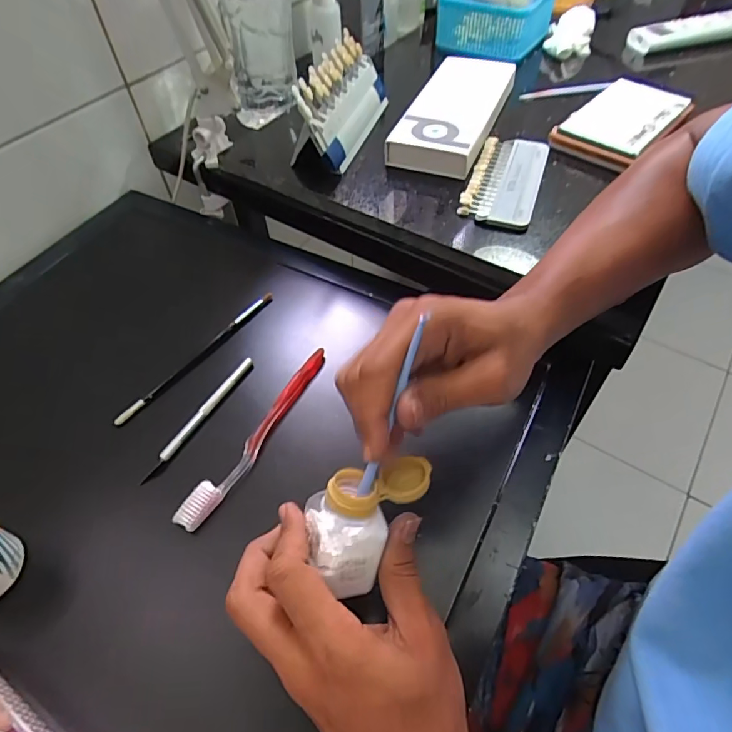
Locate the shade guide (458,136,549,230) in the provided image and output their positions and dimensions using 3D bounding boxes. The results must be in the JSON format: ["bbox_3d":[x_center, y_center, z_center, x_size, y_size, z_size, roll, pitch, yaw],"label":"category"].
[{"bbox_3d":[0.142,-0.190,0.494,0.068,0.010,0.144,16,55,14],"label":"shade guide"}]

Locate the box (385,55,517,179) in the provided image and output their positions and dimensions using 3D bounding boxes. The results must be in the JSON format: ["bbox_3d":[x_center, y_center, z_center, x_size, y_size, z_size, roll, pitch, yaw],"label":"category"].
[{"bbox_3d":[0.104,-0.294,0.555,0.093,0.030,0.213,17,55,15],"label":"box"}]

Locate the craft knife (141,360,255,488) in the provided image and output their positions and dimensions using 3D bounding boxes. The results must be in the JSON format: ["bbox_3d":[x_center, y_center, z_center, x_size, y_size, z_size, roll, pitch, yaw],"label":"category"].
[{"bbox_3d":[-0.145,0.043,0.426,0.008,0.012,0.136,24,57,19],"label":"craft knife"}]

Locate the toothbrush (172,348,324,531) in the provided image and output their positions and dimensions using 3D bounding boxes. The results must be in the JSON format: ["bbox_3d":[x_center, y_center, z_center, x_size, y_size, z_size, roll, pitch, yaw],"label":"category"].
[{"bbox_3d":[-0.087,0.056,0.413,0.021,0.015,0.188,26,58,20],"label":"toothbrush"}]

